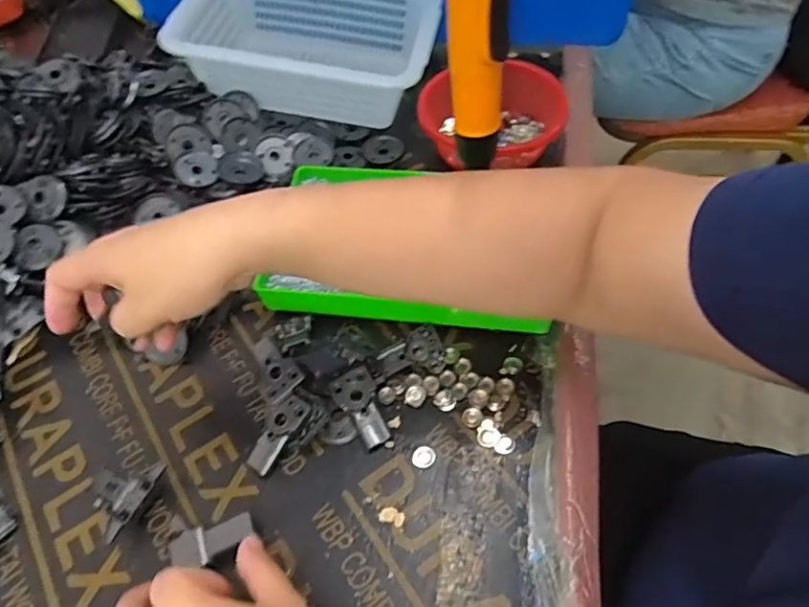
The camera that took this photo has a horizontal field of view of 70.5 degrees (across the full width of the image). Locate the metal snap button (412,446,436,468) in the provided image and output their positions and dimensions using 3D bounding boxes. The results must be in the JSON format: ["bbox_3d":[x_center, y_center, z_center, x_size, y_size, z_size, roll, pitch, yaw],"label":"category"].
[{"bbox_3d":[0.015,0.112,0.421,0.017,0.004,0.016,0,55,5],"label":"metal snap button"}]

